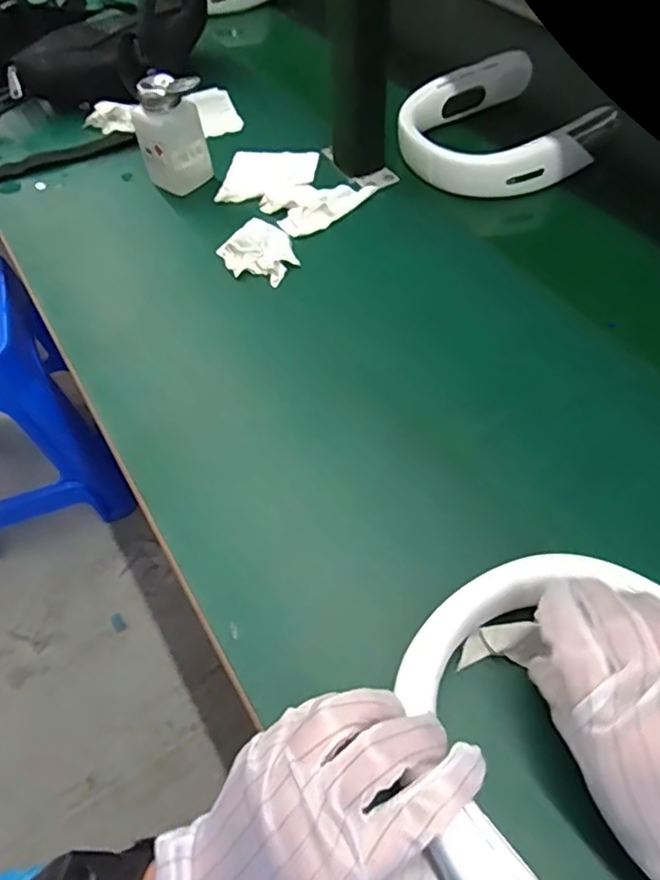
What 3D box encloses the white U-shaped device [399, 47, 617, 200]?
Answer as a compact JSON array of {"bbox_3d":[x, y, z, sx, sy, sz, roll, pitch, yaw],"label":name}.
[{"bbox_3d":[0.180,-0.342,0.649,0.196,0.055,0.178,-25,58,-13],"label":"white U-shaped device"}]

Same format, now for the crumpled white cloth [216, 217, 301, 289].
[{"bbox_3d":[-0.067,-0.184,0.567,0.083,0.013,0.074,36,65,24],"label":"crumpled white cloth"}]

